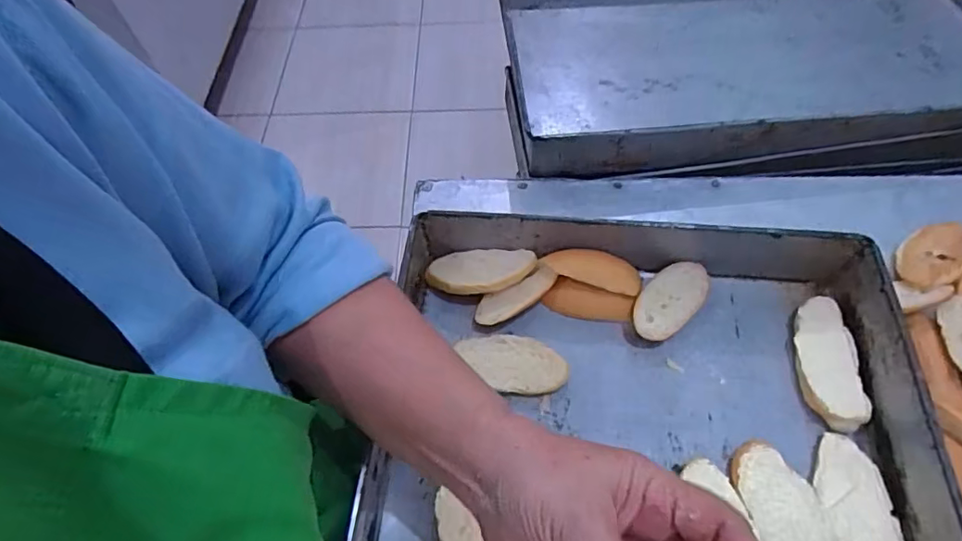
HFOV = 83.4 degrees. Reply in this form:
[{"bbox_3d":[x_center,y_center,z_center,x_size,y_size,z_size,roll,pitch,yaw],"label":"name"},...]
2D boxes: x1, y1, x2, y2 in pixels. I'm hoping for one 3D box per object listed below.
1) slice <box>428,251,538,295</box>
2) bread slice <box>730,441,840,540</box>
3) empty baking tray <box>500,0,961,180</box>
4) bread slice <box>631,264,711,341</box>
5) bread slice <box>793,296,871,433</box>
[{"bbox_3d":[0.000,0.001,0.465,0.092,0.017,0.041,-4,42,8],"label":"slice"},{"bbox_3d":[0.205,0.161,0.363,0.048,0.010,0.088,-16,58,-10],"label":"bread slice"},{"bbox_3d":[0.353,-0.277,0.642,0.641,0.083,0.380,-3,56,-2],"label":"empty baking tray"},{"bbox_3d":[0.158,0.027,0.453,0.078,0.025,0.041,-39,64,-23],"label":"bread slice"},{"bbox_3d":[0.267,0.070,0.419,0.039,0.021,0.104,8,57,6],"label":"bread slice"}]

